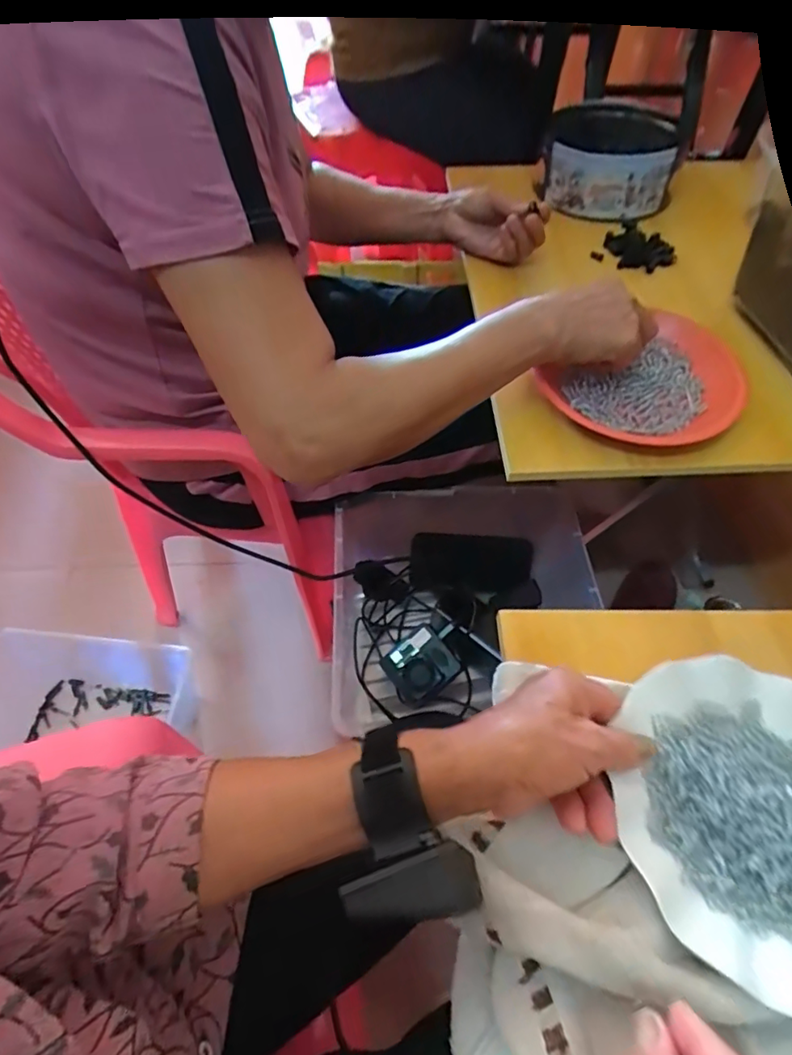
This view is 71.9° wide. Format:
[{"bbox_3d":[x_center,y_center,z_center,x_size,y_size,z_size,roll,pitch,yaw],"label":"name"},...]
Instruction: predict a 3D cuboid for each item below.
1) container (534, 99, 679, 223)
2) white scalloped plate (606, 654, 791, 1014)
[{"bbox_3d":[0.291,-0.505,0.749,0.164,0.089,0.186,15,58,12],"label":"container"},{"bbox_3d":[0.223,0.171,0.330,0.173,0.029,0.179,-1,56,1],"label":"white scalloped plate"}]

